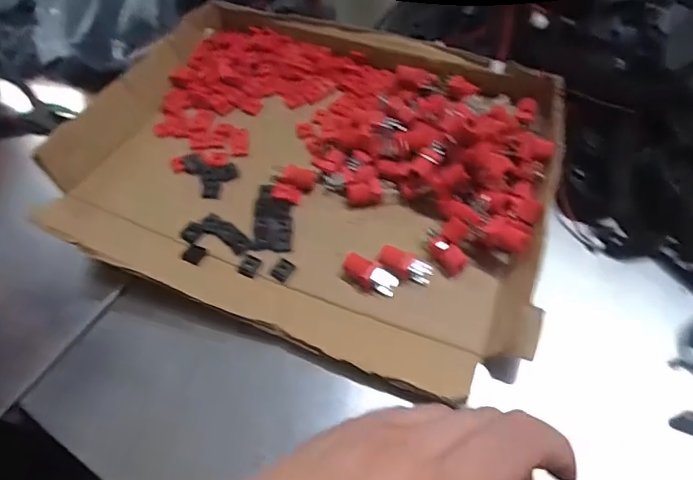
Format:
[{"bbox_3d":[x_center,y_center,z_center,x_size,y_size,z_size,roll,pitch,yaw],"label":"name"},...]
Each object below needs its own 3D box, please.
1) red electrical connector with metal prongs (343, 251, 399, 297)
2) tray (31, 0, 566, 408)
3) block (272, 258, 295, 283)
[{"bbox_3d":[0.015,0.022,0.309,0.036,0.009,0.014,31,63,6],"label":"red electrical connector with metal prongs"},{"bbox_3d":[-0.022,-0.064,0.359,0.334,0.041,0.264,18,60,15],"label":"tray"},{"bbox_3d":[-0.042,0.020,0.322,0.011,0.004,0.015,24,62,18],"label":"block"}]

